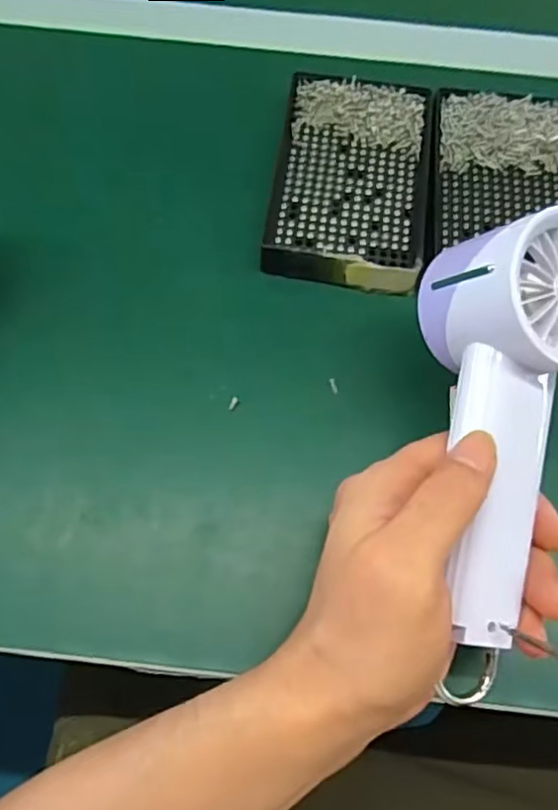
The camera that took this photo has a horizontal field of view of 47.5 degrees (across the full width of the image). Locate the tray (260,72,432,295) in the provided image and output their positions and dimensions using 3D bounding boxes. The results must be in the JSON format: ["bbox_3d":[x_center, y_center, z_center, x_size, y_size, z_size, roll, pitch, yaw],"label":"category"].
[{"bbox_3d":[0.043,-0.132,0.376,0.088,0.021,0.138,8,68,2],"label":"tray"}]

